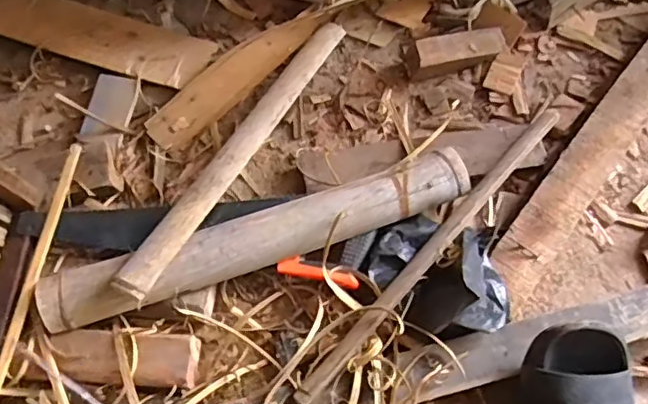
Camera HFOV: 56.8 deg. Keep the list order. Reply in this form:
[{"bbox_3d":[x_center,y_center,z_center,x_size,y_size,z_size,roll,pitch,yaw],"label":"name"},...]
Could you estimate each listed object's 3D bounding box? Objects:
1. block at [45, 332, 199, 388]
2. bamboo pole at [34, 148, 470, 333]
[{"bbox_3d":[-0.228,0.180,0.689,0.159,0.039,0.056,0,68,1],"label":"block"},{"bbox_3d":[-0.073,0.042,0.725,0.522,0.054,0.074,-19,69,-6],"label":"bamboo pole"}]

